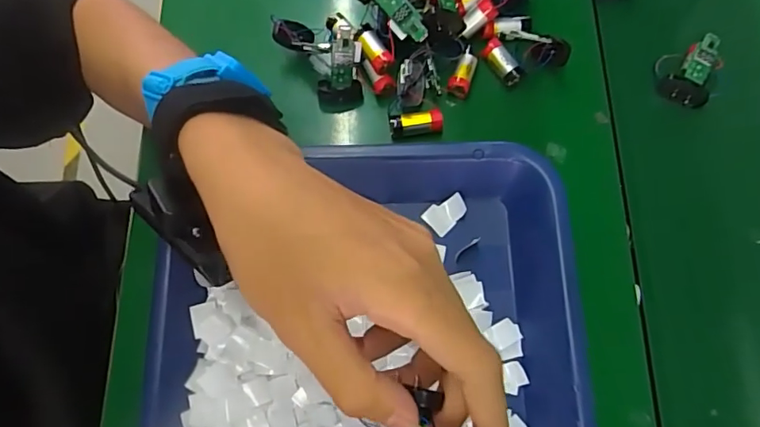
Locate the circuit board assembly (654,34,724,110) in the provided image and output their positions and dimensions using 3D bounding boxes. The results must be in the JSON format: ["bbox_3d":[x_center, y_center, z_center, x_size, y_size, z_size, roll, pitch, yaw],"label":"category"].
[{"bbox_3d":[0.222,-0.105,0.363,0.039,0.016,0.052,25,77,11],"label":"circuit board assembly"}]

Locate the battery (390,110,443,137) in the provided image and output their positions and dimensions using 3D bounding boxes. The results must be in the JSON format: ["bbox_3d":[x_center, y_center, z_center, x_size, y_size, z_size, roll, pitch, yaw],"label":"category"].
[{"bbox_3d":[0.026,-0.063,0.358,0.036,0.012,0.016,-8,72,-2],"label":"battery"}]

